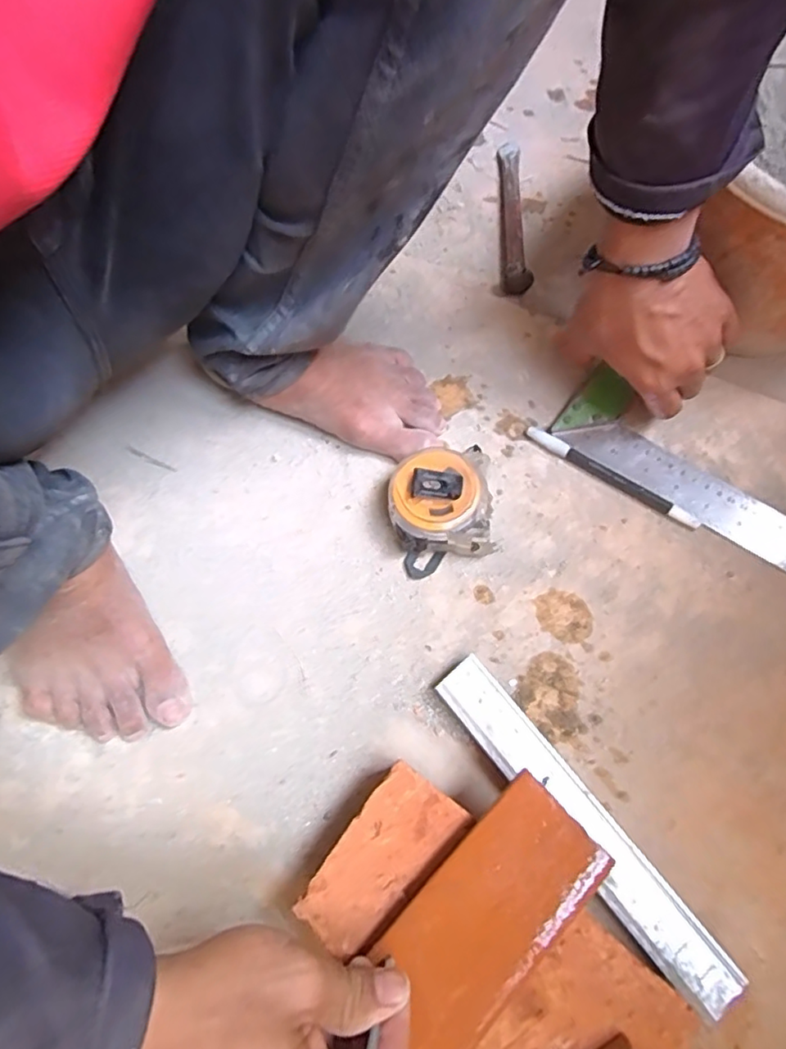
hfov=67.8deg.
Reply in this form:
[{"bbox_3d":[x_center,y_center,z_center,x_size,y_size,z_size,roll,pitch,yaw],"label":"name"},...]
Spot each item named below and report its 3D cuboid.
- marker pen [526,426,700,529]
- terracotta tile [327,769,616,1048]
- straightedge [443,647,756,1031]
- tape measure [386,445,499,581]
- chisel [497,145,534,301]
[{"bbox_3d":[0.167,-0.038,0.453,0.144,0.009,0.009,35,72,17],"label":"marker pen"},{"bbox_3d":[0.044,0.198,0.291,0.133,0.015,0.063,-42,70,-15],"label":"terracotta tile"},{"bbox_3d":[0.109,0.179,0.358,0.035,0.021,0.221,-36,69,-13],"label":"straightedge"},{"bbox_3d":[0.037,-0.012,0.432,0.076,0.043,0.076,-16,66,-4],"label":"tape measure"},{"bbox_3d":[0.114,-0.303,0.563,0.024,0.018,0.191,-1,66,3],"label":"chisel"}]

